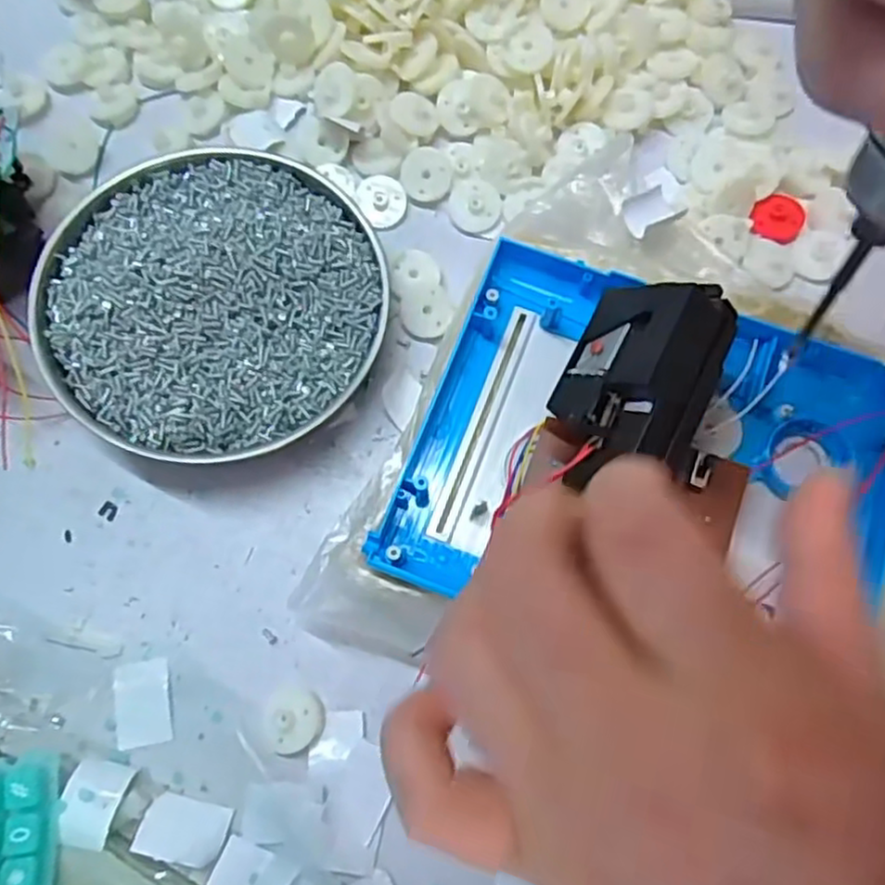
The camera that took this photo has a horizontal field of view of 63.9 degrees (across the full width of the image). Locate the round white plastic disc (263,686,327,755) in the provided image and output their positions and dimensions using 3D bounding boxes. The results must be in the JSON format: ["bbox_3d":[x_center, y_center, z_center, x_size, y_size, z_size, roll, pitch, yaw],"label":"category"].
[{"bbox_3d":[-0.055,0.102,0.259,0.022,0.007,0.022,0,74,0],"label":"round white plastic disc"}]

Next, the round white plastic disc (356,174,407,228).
[{"bbox_3d":[-0.027,-0.109,0.319,0.021,0.006,0.022,0,74,0],"label":"round white plastic disc"}]

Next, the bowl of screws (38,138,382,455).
[{"bbox_3d":[-0.091,-0.057,0.288,0.132,0.031,0.130,0,74,0],"label":"bowl of screws"}]

